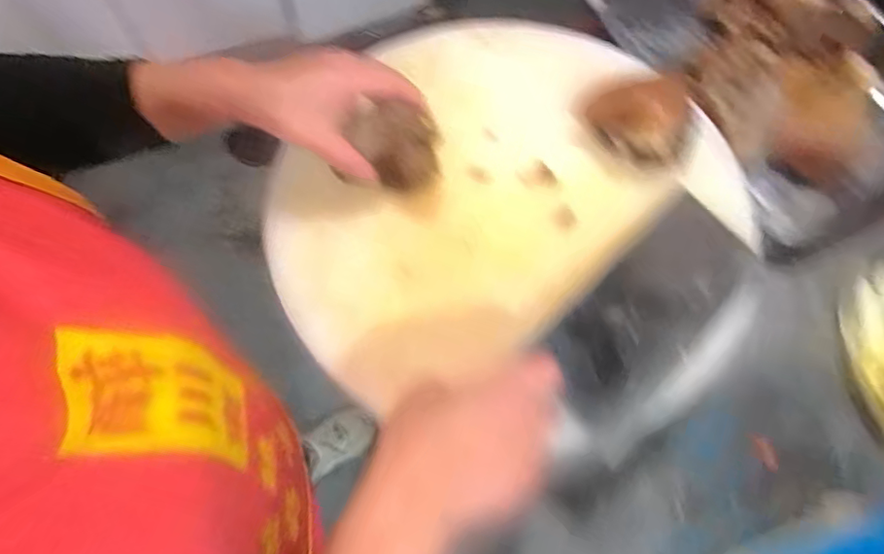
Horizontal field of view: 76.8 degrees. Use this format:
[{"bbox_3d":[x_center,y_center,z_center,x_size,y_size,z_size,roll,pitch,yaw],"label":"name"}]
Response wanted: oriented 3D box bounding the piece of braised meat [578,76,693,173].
[{"bbox_3d":[0.156,-0.125,0.441,0.089,0.055,0.055,18,67,9],"label":"piece of braised meat"}]

